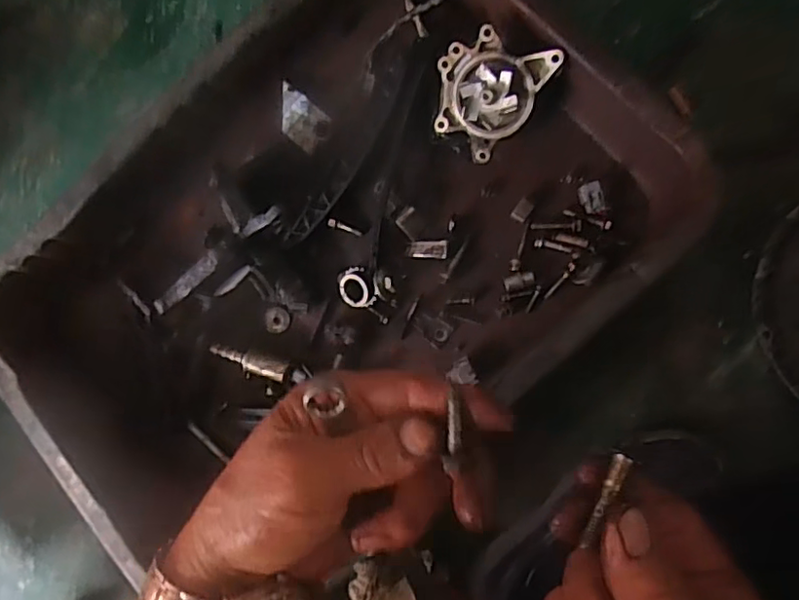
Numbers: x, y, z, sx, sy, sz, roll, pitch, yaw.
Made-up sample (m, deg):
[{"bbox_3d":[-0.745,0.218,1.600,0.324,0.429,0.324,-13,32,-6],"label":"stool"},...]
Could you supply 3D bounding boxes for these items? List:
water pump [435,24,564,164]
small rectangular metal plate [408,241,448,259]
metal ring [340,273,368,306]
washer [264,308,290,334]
[{"bbox_3d":[0.083,-0.200,0.561,0.096,0.055,0.111,33,119,9],"label":"water pump"},{"bbox_3d":[0.030,-0.052,0.608,0.041,0.005,0.018,2,88,24],"label":"small rectangular metal plate"},{"bbox_3d":[-0.048,-0.010,0.616,0.036,0.007,0.034,13,116,29],"label":"metal ring"},{"bbox_3d":[-0.133,0.022,0.641,0.027,0.006,0.030,8,98,1],"label":"washer"}]

